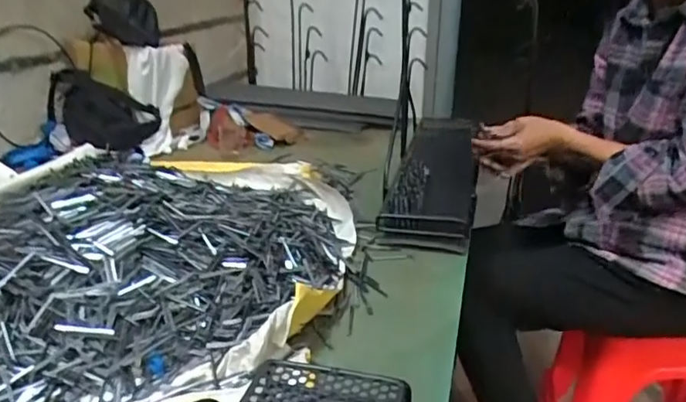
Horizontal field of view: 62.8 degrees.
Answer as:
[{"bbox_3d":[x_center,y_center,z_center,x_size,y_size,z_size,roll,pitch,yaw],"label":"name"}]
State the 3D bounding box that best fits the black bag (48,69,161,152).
[{"bbox_3d":[-0.582,-0.231,1.385,0.300,0.149,0.171,18,27,39],"label":"black bag"}]

